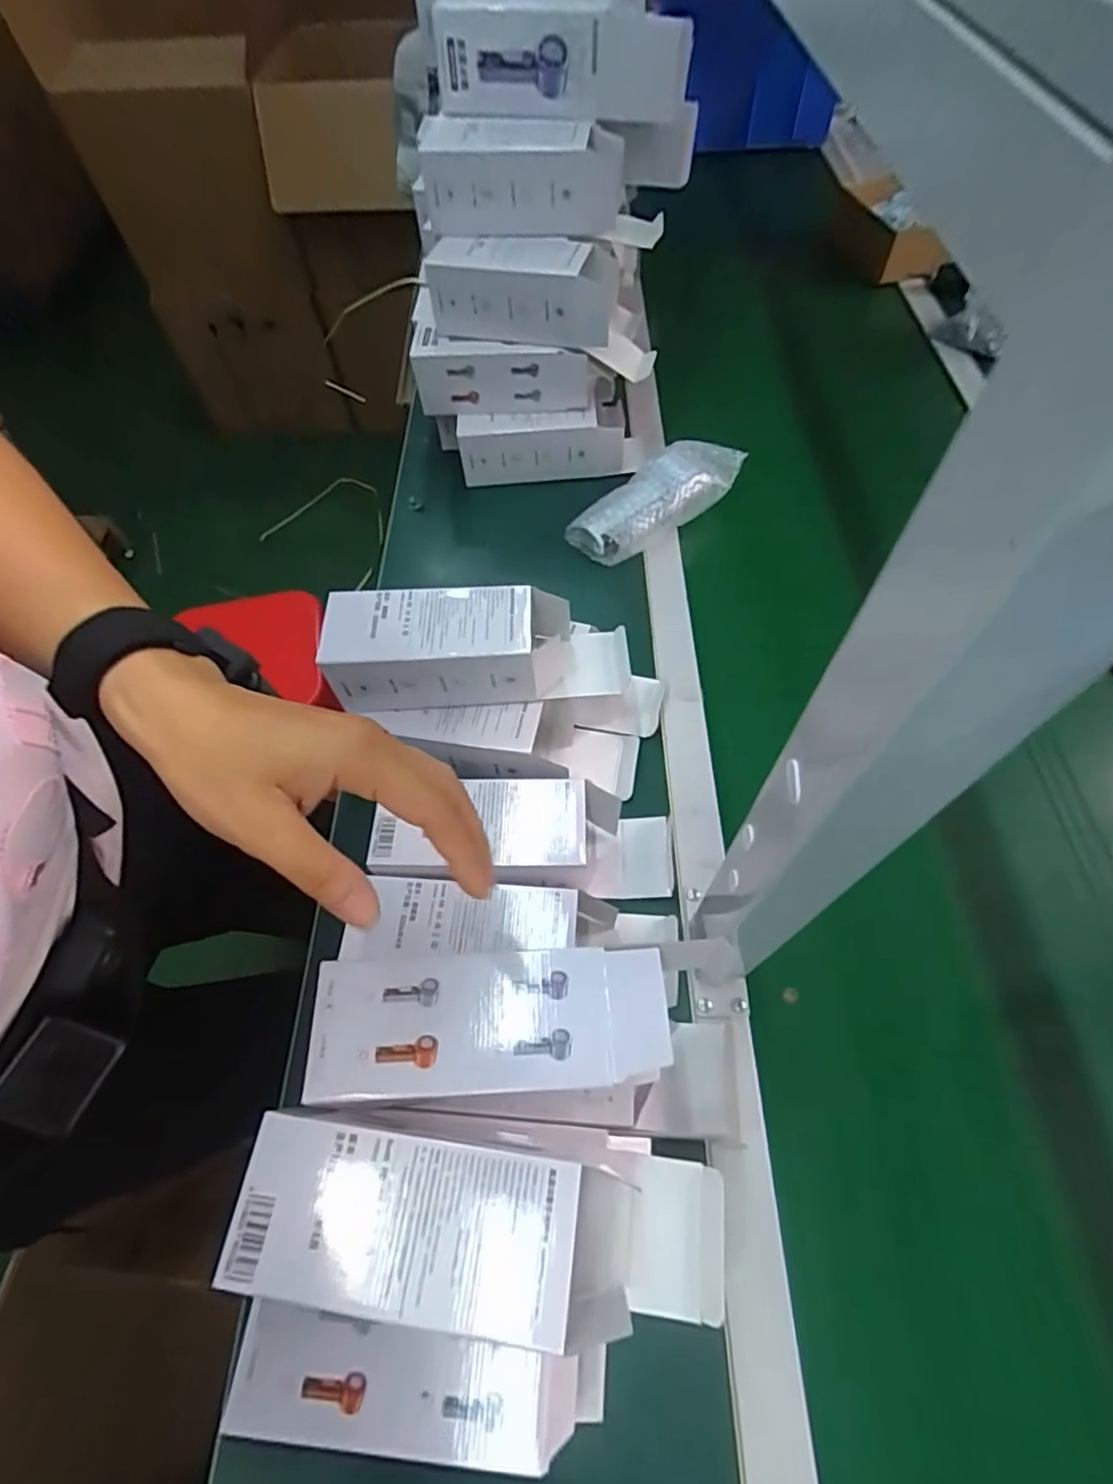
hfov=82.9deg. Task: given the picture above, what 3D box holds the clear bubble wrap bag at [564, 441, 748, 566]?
[{"bbox_3d":[0.116,-0.274,0.720,0.198,0.060,0.086,-33,65,-16],"label":"clear bubble wrap bag"}]

